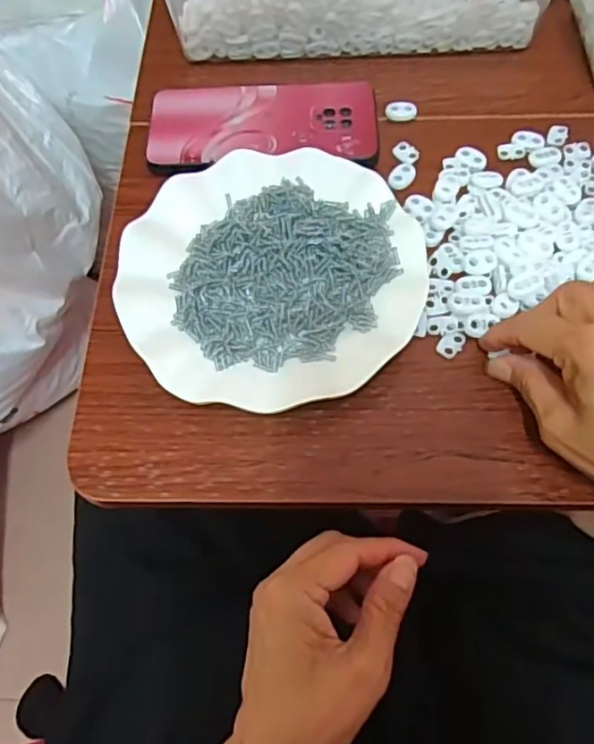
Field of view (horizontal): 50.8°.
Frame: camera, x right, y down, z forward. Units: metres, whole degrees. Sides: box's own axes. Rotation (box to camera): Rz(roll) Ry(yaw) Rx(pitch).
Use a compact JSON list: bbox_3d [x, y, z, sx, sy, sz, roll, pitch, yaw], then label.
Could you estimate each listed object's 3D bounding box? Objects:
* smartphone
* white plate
[{"bbox_3d":[-0.025,-0.177,0.452,0.162,0.008,0.082,-3,65,1],"label":"smartphone"},{"bbox_3d":[-0.015,-0.060,0.389,0.179,0.021,0.175,-1,65,2],"label":"white plate"}]

